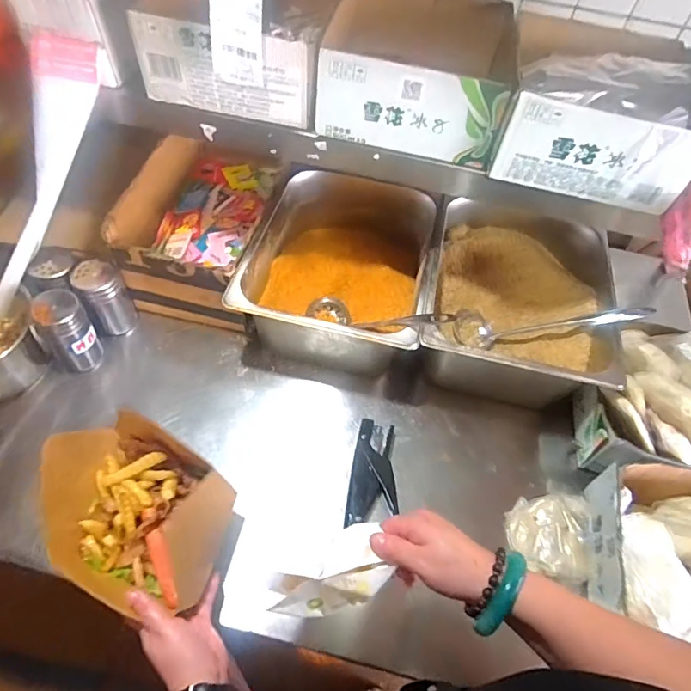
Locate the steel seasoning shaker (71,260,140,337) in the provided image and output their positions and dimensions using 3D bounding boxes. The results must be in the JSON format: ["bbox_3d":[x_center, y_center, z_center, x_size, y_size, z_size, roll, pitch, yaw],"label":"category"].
[{"bbox_3d":[-0.365,-0.071,0.742,0.064,0.115,0.056,-23,60,-20],"label":"steel seasoning shaker"}]

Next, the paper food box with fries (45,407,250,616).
[{"bbox_3d":[-0.239,0.189,0.549,0.220,0.083,0.167,31,58,16],"label":"paper food box with fries"}]

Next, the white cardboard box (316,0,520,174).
[{"bbox_3d":[0.086,-0.341,0.600,0.219,0.096,0.225,11,55,3],"label":"white cardboard box"}]

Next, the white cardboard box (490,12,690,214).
[{"bbox_3d":[0.300,-0.279,0.577,0.211,0.091,0.222,17,55,7],"label":"white cardboard box"}]

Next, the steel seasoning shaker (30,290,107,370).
[{"bbox_3d":[-0.394,-0.018,0.695,0.063,0.129,0.052,-28,62,-22],"label":"steel seasoning shaker"}]

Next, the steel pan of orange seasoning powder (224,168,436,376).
[{"bbox_3d":[-0.009,-0.118,0.763,0.255,0.125,0.314,12,55,3],"label":"steel pan of orange seasoning powder"}]

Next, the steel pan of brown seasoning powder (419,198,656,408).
[{"bbox_3d":[0.261,-0.062,0.763,0.279,0.150,0.334,13,55,4],"label":"steel pan of brown seasoning powder"}]

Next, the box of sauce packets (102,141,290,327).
[{"bbox_3d":[-0.220,-0.215,0.812,0.211,0.155,0.342,11,55,3],"label":"box of sauce packets"}]

